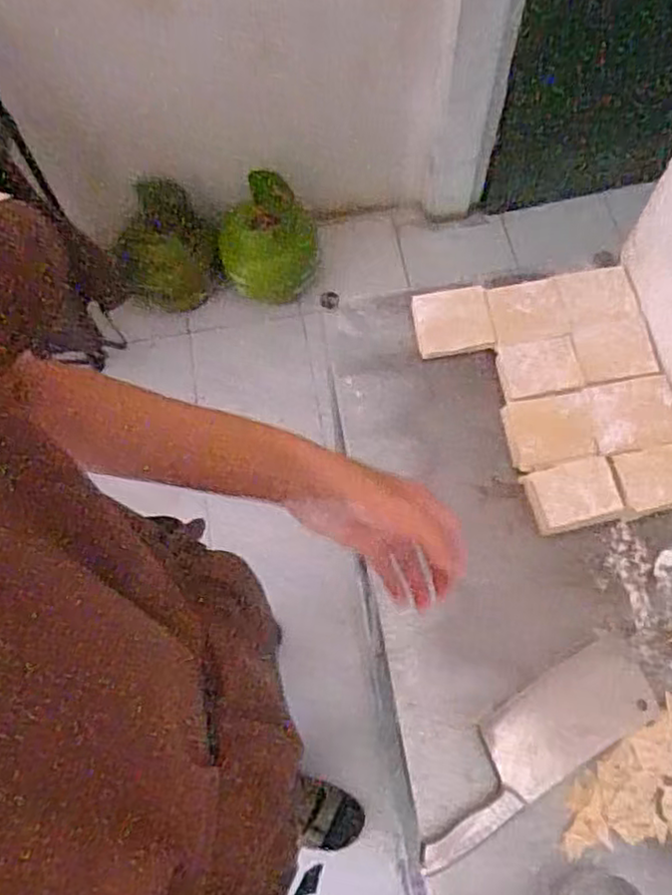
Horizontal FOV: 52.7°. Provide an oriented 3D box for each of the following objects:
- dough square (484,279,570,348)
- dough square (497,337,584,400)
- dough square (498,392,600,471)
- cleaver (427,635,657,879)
[{"bbox_3d":[0.232,-0.163,0.822,0.090,0.012,0.074,-11,84,-3],"label":"dough square"},{"bbox_3d":[0.241,-0.096,0.806,0.091,0.011,0.070,-8,68,-1],"label":"dough square"},{"bbox_3d":[0.249,-0.020,0.788,0.098,0.017,0.080,-8,68,-1],"label":"dough square"},{"bbox_3d":[0.192,0.295,0.671,0.283,0.025,0.085,-30,70,-10],"label":"cleaver"}]

